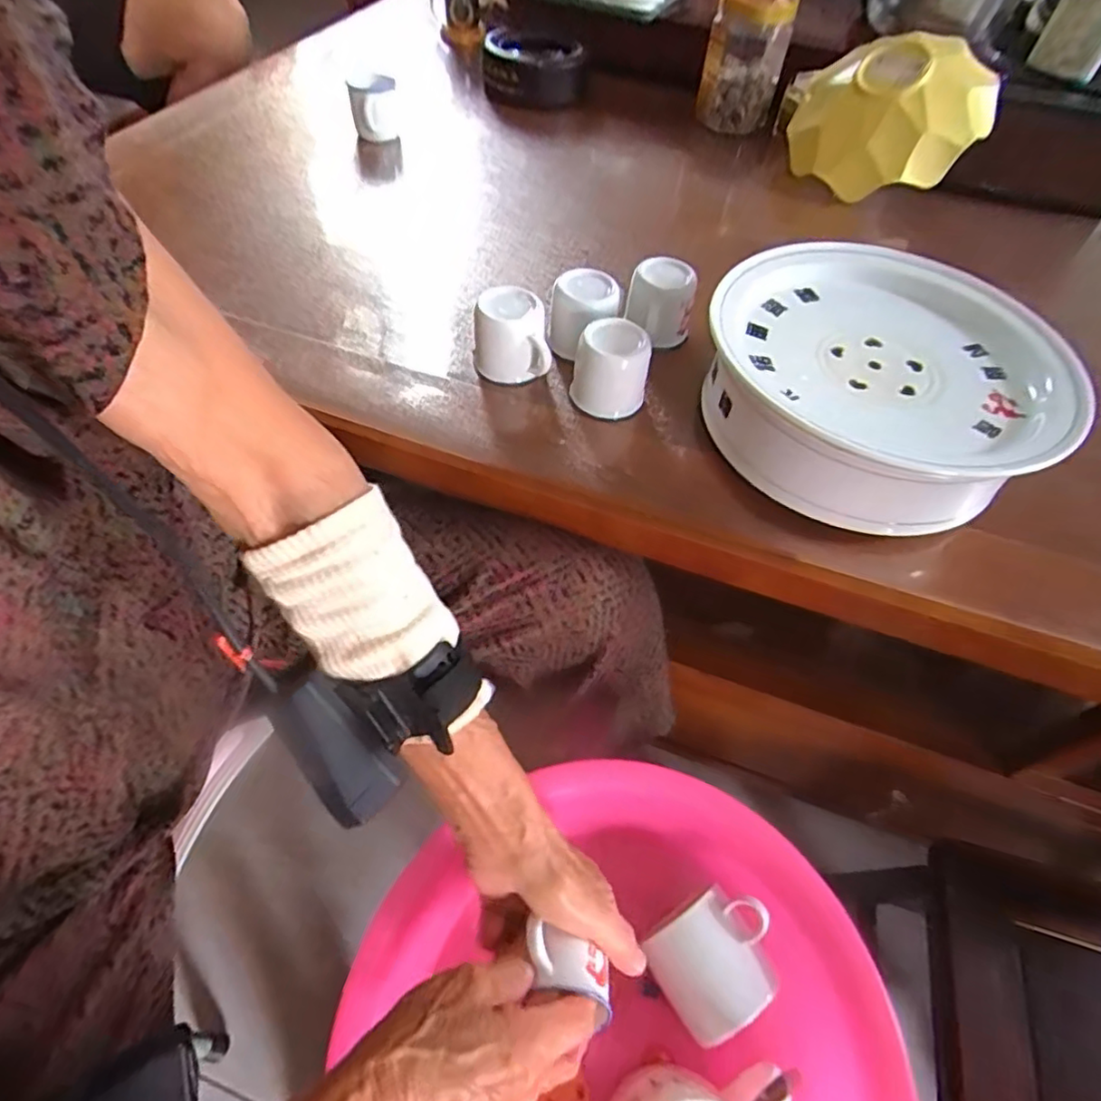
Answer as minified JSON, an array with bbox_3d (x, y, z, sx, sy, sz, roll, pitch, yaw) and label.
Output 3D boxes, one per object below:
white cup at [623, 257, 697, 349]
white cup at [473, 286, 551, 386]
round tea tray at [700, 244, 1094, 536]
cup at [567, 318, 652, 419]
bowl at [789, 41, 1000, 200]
[{"bbox_3d":[0.088,-0.197,0.492,0.052,0.052,0.055,2,55,-2],"label":"white cup"},{"bbox_3d":[-0.029,-0.159,0.454,0.057,0.055,0.053,2,55,-2],"label":"white cup"},{"bbox_3d":[0.208,-0.115,0.422,0.196,0.086,0.215,2,55,-2],"label":"round tea tray"},{"bbox_3d":[0.043,-0.130,0.438,0.054,0.054,0.052,2,55,-2],"label":"cup"},{"bbox_3d":[0.368,-0.477,0.665,0.189,0.106,0.176,17,56,9],"label":"bowl"}]

